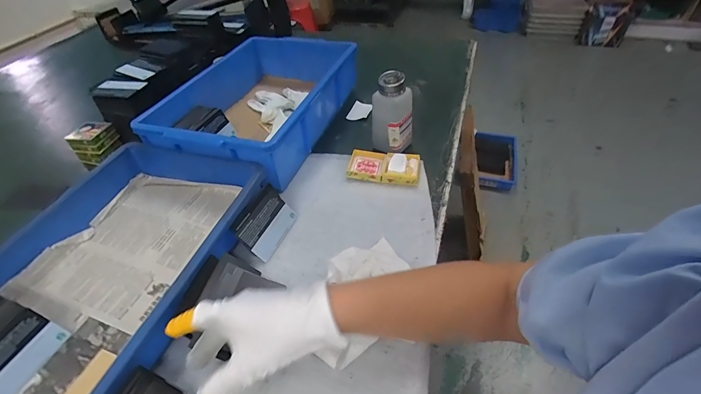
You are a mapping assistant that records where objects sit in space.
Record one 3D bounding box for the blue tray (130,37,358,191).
[{"bbox_3d":[-0.157,-0.172,0.631,0.251,0.103,0.368,15,46,18],"label":"blue tray"}]

